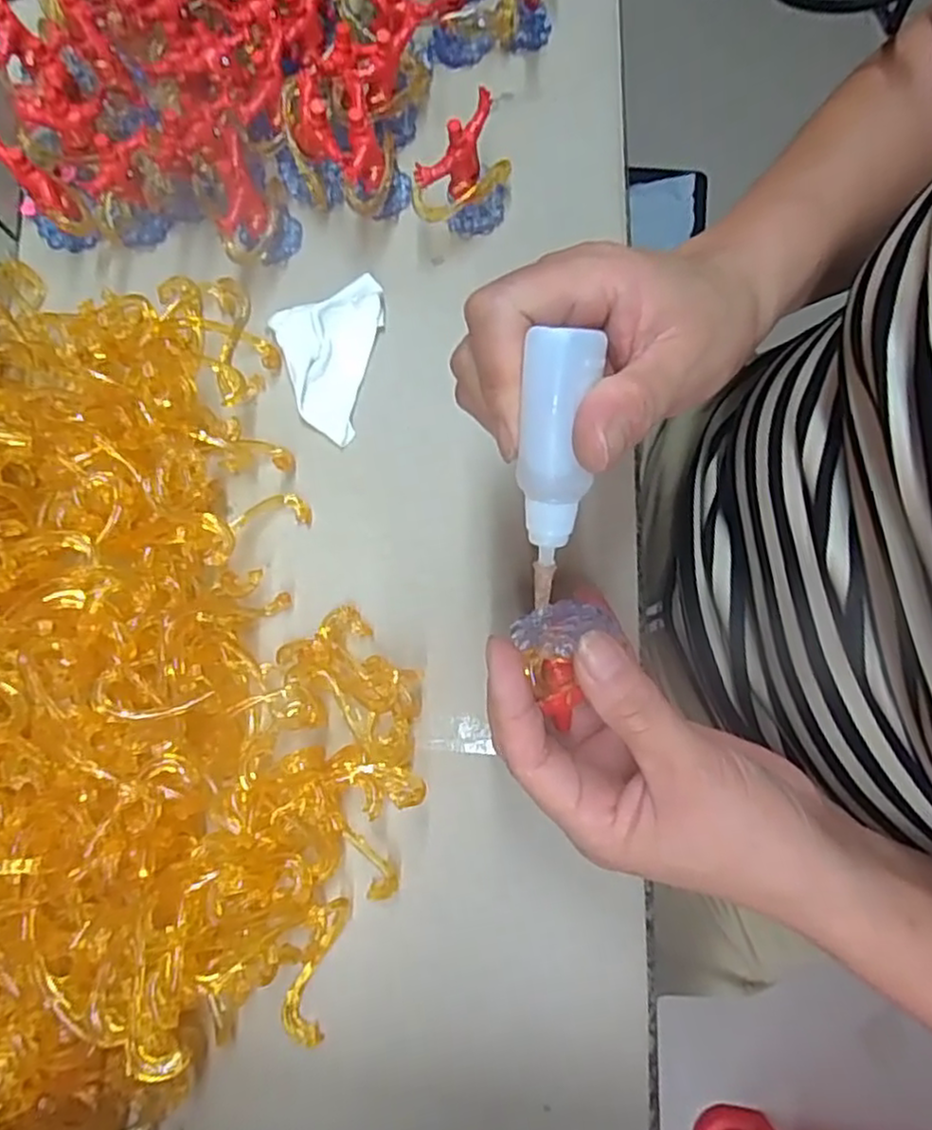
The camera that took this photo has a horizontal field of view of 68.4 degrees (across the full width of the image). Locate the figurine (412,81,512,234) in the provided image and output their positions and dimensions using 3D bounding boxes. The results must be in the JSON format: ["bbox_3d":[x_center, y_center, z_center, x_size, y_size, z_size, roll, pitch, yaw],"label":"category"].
[{"bbox_3d":[0.000,-0.186,0.333,0.052,0.050,0.029,-42,81,-9],"label":"figurine"}]

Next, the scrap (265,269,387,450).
[{"bbox_3d":[-0.059,-0.100,0.335,0.055,0.013,0.072,-20,78,-5],"label":"scrap"}]

